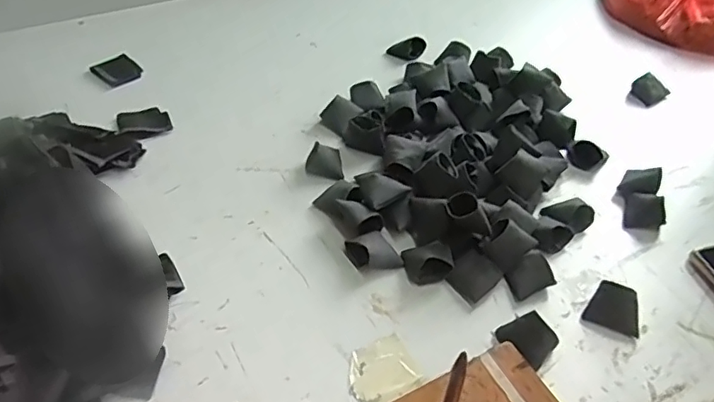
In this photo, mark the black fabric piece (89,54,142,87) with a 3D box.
[{"bbox_3d":[-0.293,-0.160,0.693,0.055,0.004,0.048,36,53,28],"label":"black fabric piece"}]

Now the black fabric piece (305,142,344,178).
[{"bbox_3d":[-0.033,-0.041,0.575,0.037,0.023,0.031,1,45,-2],"label":"black fabric piece"}]

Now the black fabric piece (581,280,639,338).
[{"bbox_3d":[0.213,0.088,0.463,0.042,0.026,0.029,22,48,17],"label":"black fabric piece"}]

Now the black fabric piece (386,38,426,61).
[{"bbox_3d":[0.066,-0.200,0.744,0.049,0.025,0.019,4,45,1],"label":"black fabric piece"}]

